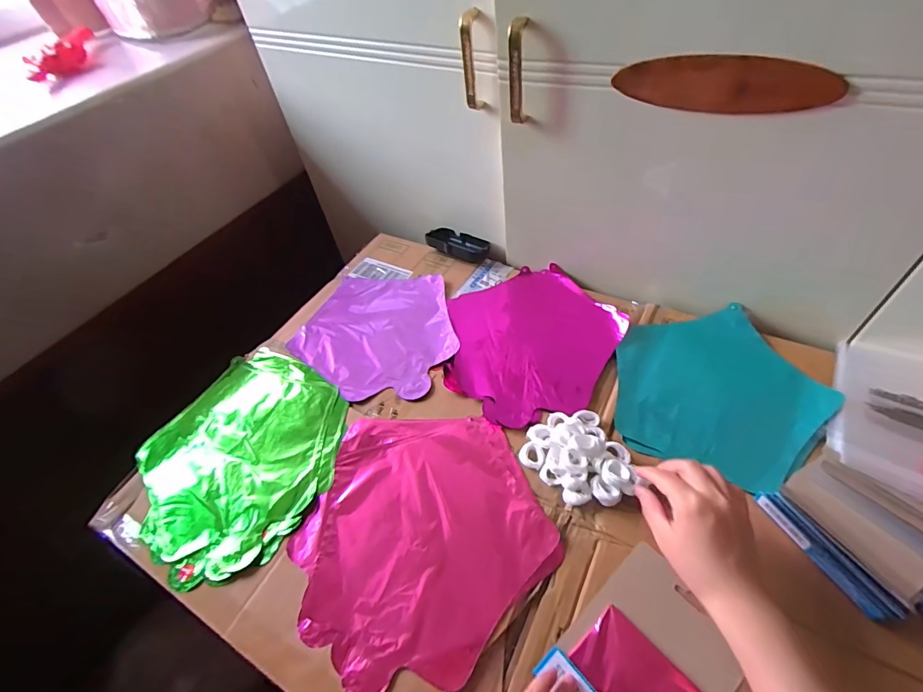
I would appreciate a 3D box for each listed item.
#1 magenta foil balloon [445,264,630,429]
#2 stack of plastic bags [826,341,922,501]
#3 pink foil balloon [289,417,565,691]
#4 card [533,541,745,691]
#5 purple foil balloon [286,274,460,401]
[{"bbox_3d":[0.087,-0.014,0.588,0.232,0.015,0.237,-3,49,4],"label":"magenta foil balloon"},{"bbox_3d":[0.473,0.073,0.458,0.136,0.015,0.196,25,57,25],"label":"stack of plastic bags"},{"bbox_3d":[-0.044,0.181,0.449,0.241,0.011,0.253,-21,51,-12],"label":"pink foil balloon"},{"bbox_3d":[0.155,0.260,0.364,0.142,0.016,0.114,-36,55,-22],"label":"card"},{"bbox_3d":[-0.118,-0.020,0.629,0.223,0.015,0.223,2,50,8],"label":"purple foil balloon"}]

